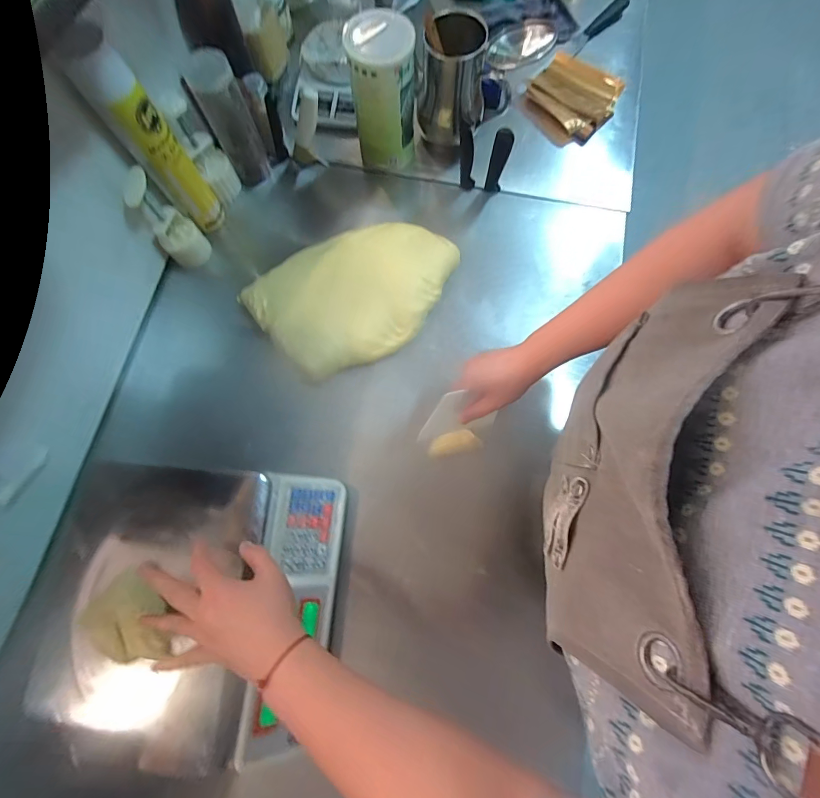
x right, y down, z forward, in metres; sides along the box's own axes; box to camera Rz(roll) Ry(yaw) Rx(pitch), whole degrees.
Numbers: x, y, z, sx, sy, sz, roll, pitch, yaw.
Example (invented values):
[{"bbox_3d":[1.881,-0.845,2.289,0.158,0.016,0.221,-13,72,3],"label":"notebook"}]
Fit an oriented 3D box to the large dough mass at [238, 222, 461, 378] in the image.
[{"bbox_3d":[-0.079,-0.181,0.663,0.360,0.060,0.212,-29,76,-7],"label":"large dough mass"}]

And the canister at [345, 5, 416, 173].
[{"bbox_3d":[-0.041,-0.498,0.653,0.094,0.205,0.084,5,75,2],"label":"canister"}]

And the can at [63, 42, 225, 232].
[{"bbox_3d":[-0.366,-0.363,0.569,0.069,0.285,0.075,0,75,1],"label":"can"}]

